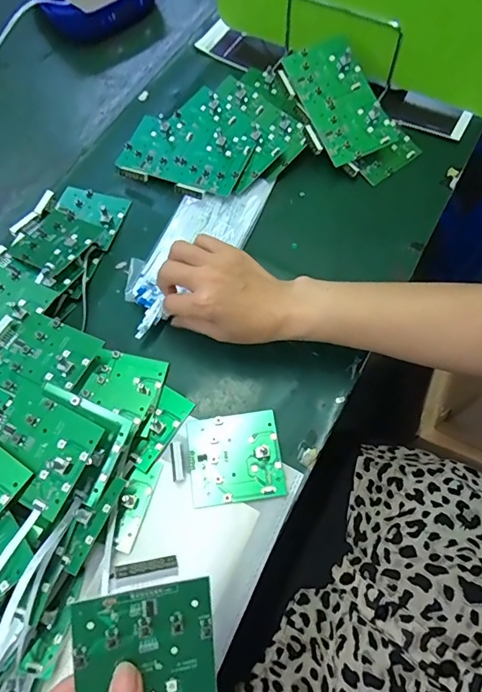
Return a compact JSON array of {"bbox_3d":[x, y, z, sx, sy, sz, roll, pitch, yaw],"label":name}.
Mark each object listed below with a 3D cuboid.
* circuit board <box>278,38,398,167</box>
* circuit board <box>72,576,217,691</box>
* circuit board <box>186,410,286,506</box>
[{"bbox_3d":[0.113,-0.289,0.530,0.078,0.010,0.155,-24,78,3],"label":"circuit board"},{"bbox_3d":[-0.051,0.173,0.249,0.074,0.006,0.077,-4,87,-16],"label":"circuit board"},{"bbox_3d":[-0.005,0.097,0.399,0.077,0.006,0.073,-8,66,-3],"label":"circuit board"}]

